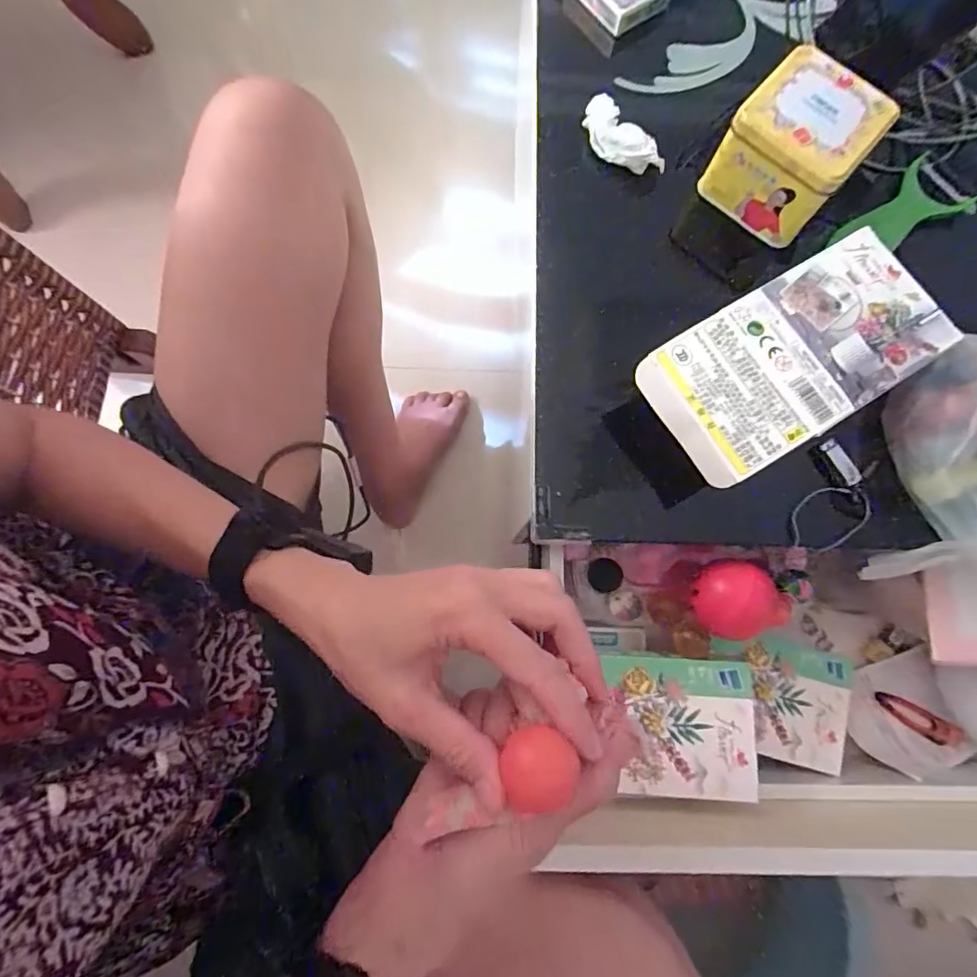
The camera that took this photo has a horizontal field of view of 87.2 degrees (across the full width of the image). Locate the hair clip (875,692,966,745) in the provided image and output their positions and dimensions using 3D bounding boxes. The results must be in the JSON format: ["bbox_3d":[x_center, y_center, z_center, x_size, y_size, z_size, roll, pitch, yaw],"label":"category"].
[{"bbox_3d":[0.399,0.214,0.475,0.075,0.015,0.023,29,79,18],"label":"hair clip"}]

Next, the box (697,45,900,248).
[{"bbox_3d":[0.230,-0.256,0.387,0.087,0.068,0.083,42,81,6],"label":"box"}]

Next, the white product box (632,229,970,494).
[{"bbox_3d":[0.204,-0.089,0.340,0.191,0.019,0.099,-30,81,-7],"label":"white product box"}]

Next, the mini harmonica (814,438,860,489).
[{"bbox_3d":[0.257,-0.018,0.377,0.014,0.011,0.036,-31,81,-7],"label":"mini harmonica"}]

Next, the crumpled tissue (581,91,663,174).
[{"bbox_3d":[0.105,-0.284,0.419,0.031,0.023,0.079,-40,82,-8],"label":"crumpled tissue"}]

